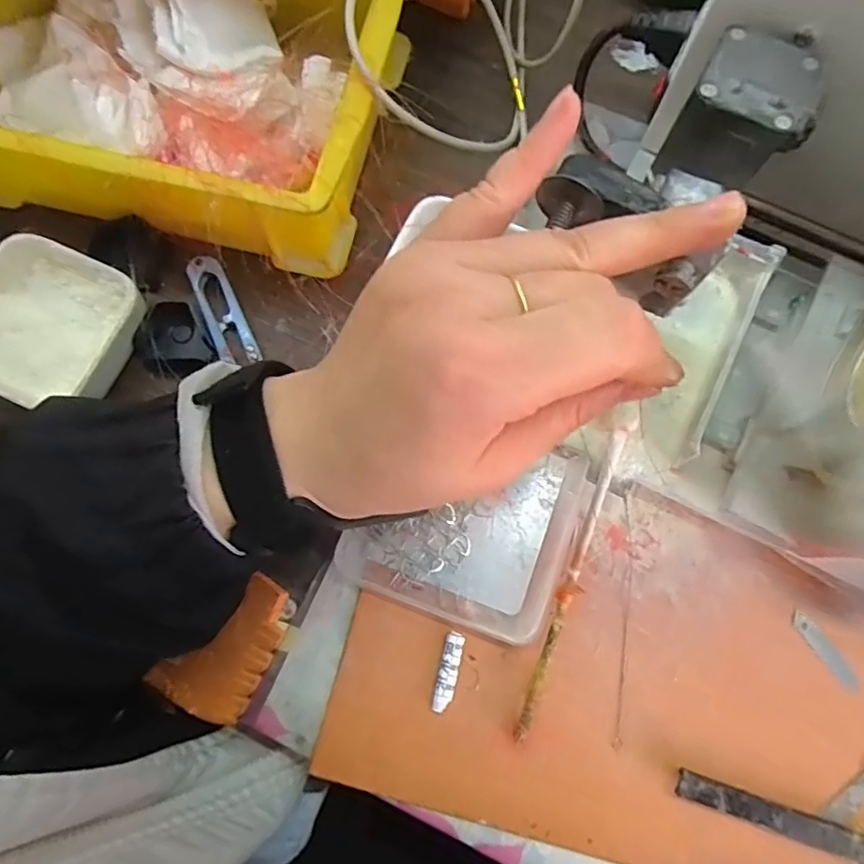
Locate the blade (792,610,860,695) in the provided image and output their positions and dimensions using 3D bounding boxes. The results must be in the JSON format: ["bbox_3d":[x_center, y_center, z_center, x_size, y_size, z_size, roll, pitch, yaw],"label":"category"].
[{"bbox_3d":[0.195,0.108,0.280,0.011,0.004,0.045,-34,82,-11],"label":"blade"}]

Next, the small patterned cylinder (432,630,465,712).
[{"bbox_3d":[0.008,0.116,0.274,0.009,0.004,0.036,13,78,3],"label":"small patterned cylinder"}]

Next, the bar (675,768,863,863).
[{"bbox_3d":[0.176,0.181,0.256,0.132,0.011,0.012,18,78,4],"label":"bar"}]

